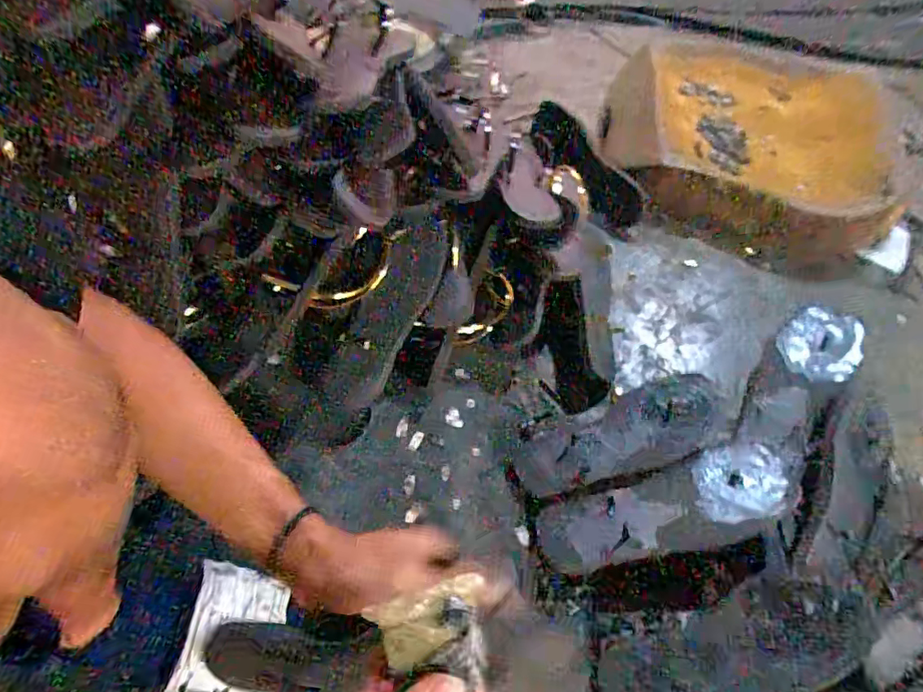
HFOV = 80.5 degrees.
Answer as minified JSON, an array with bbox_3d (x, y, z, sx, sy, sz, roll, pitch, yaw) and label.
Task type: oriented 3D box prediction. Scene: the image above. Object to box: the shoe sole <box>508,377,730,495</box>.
[{"bbox_3d":[0.179,0.104,0.610,0.238,0.027,0.085,-22,59,5],"label":"shoe sole"}]

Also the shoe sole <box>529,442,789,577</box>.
[{"bbox_3d":[0.222,0.161,0.552,0.223,0.019,0.092,-17,58,3],"label":"shoe sole"}]

